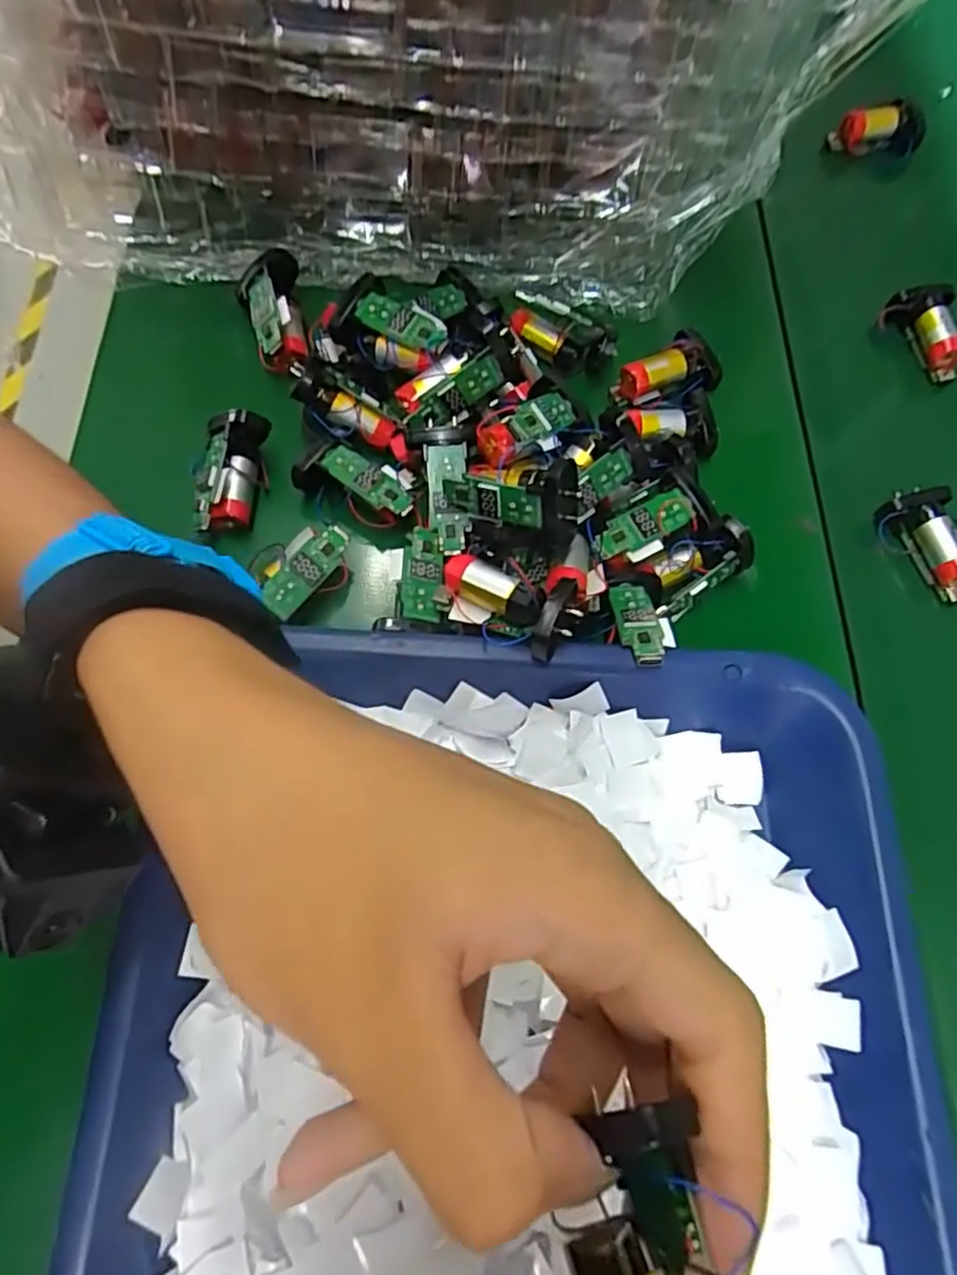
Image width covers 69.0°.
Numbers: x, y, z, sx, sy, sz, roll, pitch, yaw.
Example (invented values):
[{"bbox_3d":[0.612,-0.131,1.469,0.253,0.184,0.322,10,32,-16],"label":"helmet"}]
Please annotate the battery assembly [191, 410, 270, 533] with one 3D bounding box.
[{"bbox_3d":[-0.104,-0.067,0.290,0.023,0.025,0.050,10,81,2],"label":"battery assembly"}]

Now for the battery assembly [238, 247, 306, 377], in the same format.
[{"bbox_3d":[-0.093,-0.149,0.322,0.027,0.022,0.058,-16,70,-8],"label":"battery assembly"}]

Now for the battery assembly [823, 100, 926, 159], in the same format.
[{"bbox_3d":[0.242,-0.305,0.418,0.051,0.020,0.016,-6,69,-4],"label":"battery assembly"}]

